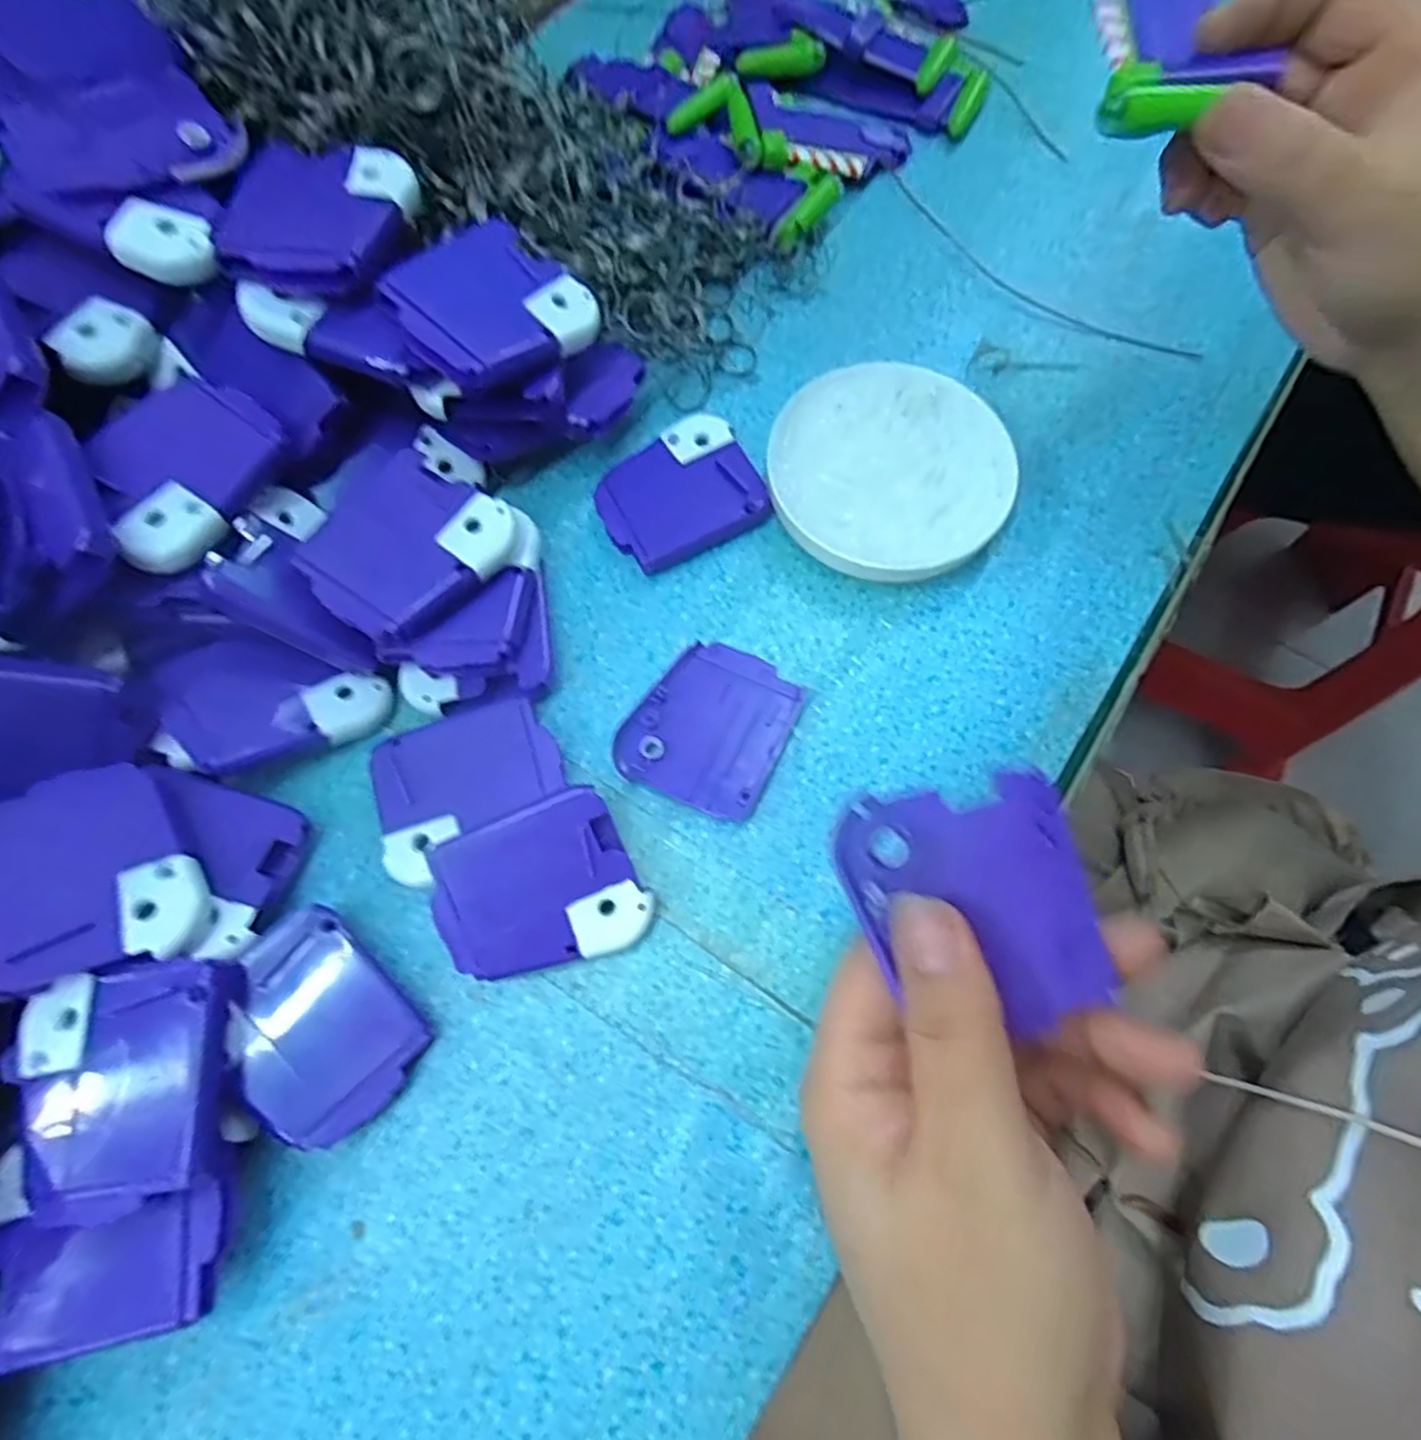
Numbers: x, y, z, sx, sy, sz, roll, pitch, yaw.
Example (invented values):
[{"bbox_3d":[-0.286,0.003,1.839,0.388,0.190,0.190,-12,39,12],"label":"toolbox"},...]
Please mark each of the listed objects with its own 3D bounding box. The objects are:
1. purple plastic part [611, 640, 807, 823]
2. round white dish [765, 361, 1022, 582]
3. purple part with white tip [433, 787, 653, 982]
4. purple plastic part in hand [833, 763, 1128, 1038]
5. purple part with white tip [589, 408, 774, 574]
[{"bbox_3d":[0.000,0.001,0.265,0.052,0.007,0.060,24,72,8],"label":"purple plastic part"},{"bbox_3d":[0.068,-0.096,0.290,0.090,0.024,0.085,0,71,0],"label":"round white dish"},{"bbox_3d":[-0.054,0.052,0.235,0.060,0.008,0.050,-21,89,-6],"label":"purple part with white tip"},{"bbox_3d":[0.061,0.043,0.177,0.052,0.004,0.058,-16,83,7],"label":"purple plastic part in hand"},{"bbox_3d":[-0.013,-0.088,0.293,0.059,0.014,0.052,-26,73,-9],"label":"purple part with white tip"}]

